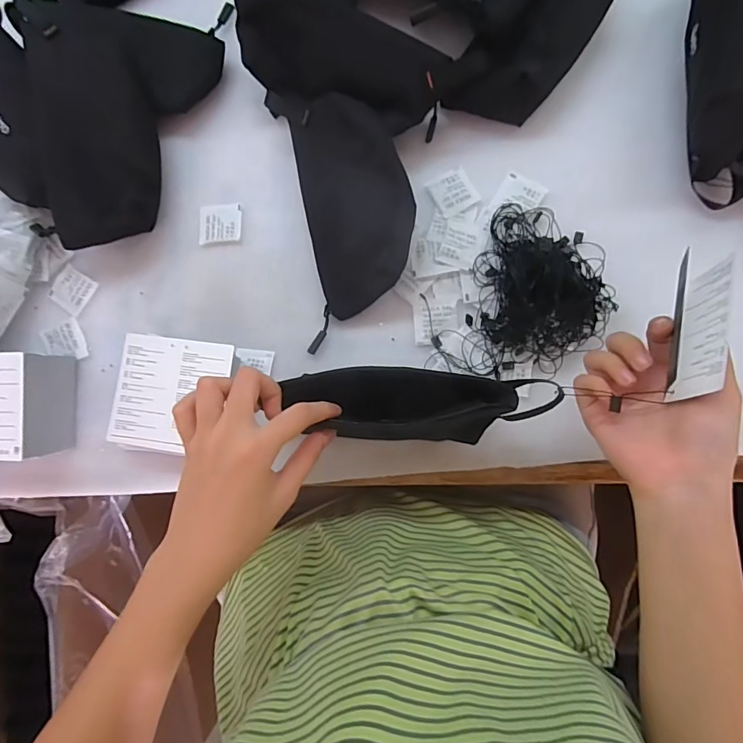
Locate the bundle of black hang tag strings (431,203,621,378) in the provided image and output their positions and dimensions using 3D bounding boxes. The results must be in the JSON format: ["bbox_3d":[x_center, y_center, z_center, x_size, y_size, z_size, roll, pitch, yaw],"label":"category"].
[{"bbox_3d":[0.141,-0.061,0.394,0.123,0.036,0.158,24,88,6],"label":"bundle of black hang tag strings"}]

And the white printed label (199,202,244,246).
[{"bbox_3d":[-0.143,-0.140,0.438,0.040,0.006,0.040,-2,85,5],"label":"white printed label"}]

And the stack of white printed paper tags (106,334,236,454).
[{"bbox_3d":[-0.174,0.024,0.413,0.098,0.035,0.104,9,86,6],"label":"stack of white printed paper tags"}]

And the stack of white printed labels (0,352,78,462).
[{"bbox_3d":[-0.330,0.031,0.417,0.106,0.066,0.090,-1,85,5],"label":"stack of white printed labels"}]

